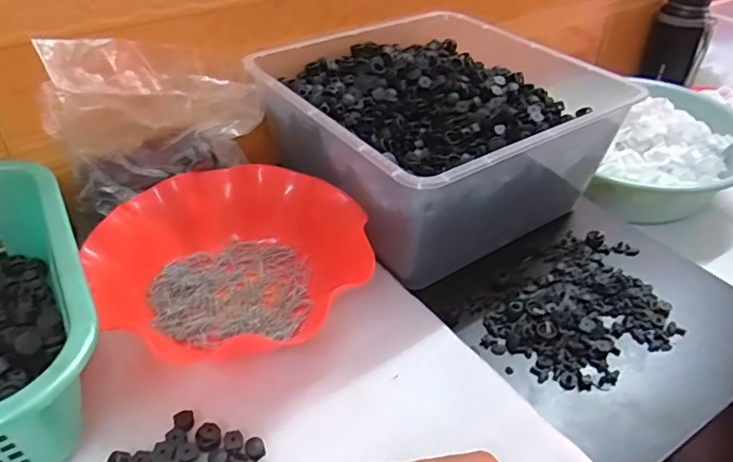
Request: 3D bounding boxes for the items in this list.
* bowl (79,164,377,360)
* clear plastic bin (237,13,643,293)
[{"bbox_3d":[-0.114,0.023,0.480,0.214,0.059,0.198,1,39,-1],"label":"bowl"},{"bbox_3d":[0.064,-0.113,0.596,0.291,0.131,0.294,-24,46,-28],"label":"clear plastic bin"}]

